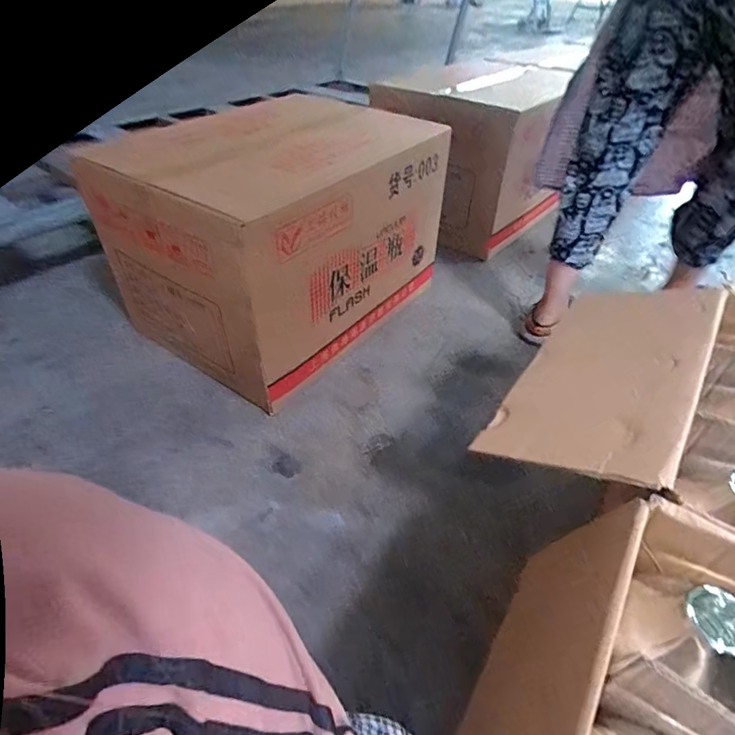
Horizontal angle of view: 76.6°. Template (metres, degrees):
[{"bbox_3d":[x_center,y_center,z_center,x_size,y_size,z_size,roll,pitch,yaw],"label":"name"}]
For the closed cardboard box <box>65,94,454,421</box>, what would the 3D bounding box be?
[{"bbox_3d":[-0.213,-0.340,1.119,0.564,0.466,0.693,26,47,24],"label":"closed cardboard box"}]

